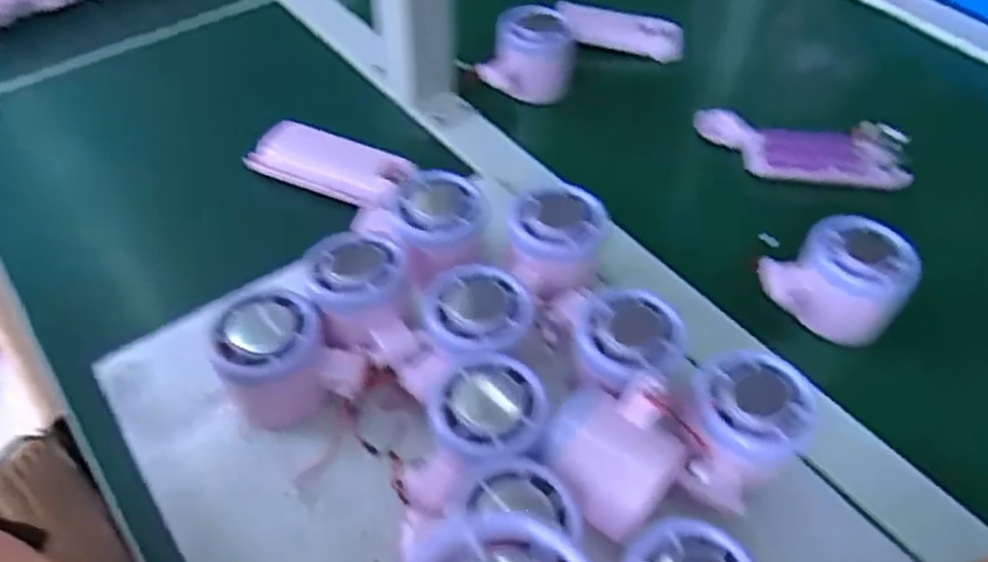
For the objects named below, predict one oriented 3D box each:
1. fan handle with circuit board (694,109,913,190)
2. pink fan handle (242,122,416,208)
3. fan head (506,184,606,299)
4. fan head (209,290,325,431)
[{"bbox_3d":[0.227,-0.098,0.563,0.148,0.017,0.062,7,50,6],"label":"fan handle with circuit board"},{"bbox_3d":[-0.116,-0.082,0.531,0.122,0.019,0.042,19,52,16],"label":"pink fan handle"},{"bbox_3d":[0.034,-0.026,0.434,0.053,0.036,0.058,0,49,0],"label":"fan head"},{"bbox_3d":[-0.114,0.043,0.395,0.054,0.055,0.059,-16,51,-13],"label":"fan head"}]

